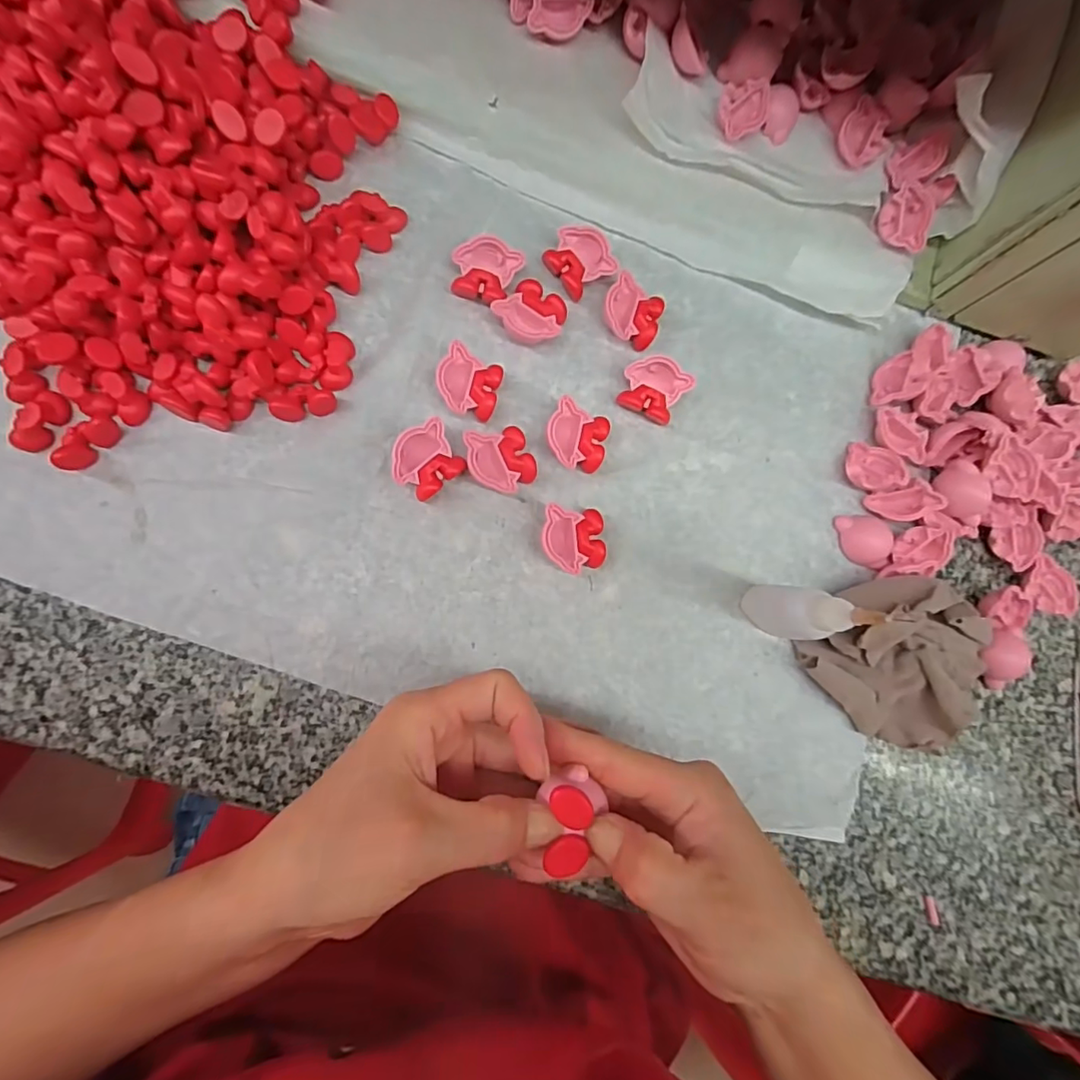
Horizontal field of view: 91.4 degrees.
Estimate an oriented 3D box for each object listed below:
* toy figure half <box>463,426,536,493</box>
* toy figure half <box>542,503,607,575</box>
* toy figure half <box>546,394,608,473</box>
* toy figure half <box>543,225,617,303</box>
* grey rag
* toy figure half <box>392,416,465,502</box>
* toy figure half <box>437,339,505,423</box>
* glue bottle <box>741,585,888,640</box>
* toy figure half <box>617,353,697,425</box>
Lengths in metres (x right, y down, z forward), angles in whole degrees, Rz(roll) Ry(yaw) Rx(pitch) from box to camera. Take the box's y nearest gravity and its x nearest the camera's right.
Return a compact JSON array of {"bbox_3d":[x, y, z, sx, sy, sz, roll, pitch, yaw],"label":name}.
[{"bbox_3d":[-0.021,-0.042,0.283,0.033,0.017,0.034,-15,86,-9],"label":"toy figure half"},{"bbox_3d":[0.017,0.000,0.283,0.033,0.017,0.034,3,84,-7],"label":"toy figure half"},{"bbox_3d":[0.020,-0.056,0.290,0.032,0.017,0.034,11,83,-6],"label":"toy figure half"},{"bbox_3d":[0.021,-0.159,0.302,0.034,0.016,0.034,-31,89,-9],"label":"toy figure half"},{"bbox_3d":[0.205,0.068,0.290,0.085,0.036,0.090,-42,91,-9],"label":"grey rag"},{"bbox_3d":[-0.060,-0.040,0.277,0.035,0.017,0.031,-38,90,-9],"label":"toy figure half"},{"bbox_3d":[-0.038,-0.084,0.285,0.032,0.016,0.033,15,83,-6],"label":"toy figure half"},{"bbox_3d":[0.130,0.036,0.263,0.023,0.075,0.026,-8,85,-8],"label":"glue bottle"},{"bbox_3d":[0.063,-0.086,0.299,0.035,0.016,0.032,31,81,-3],"label":"toy figure half"}]

